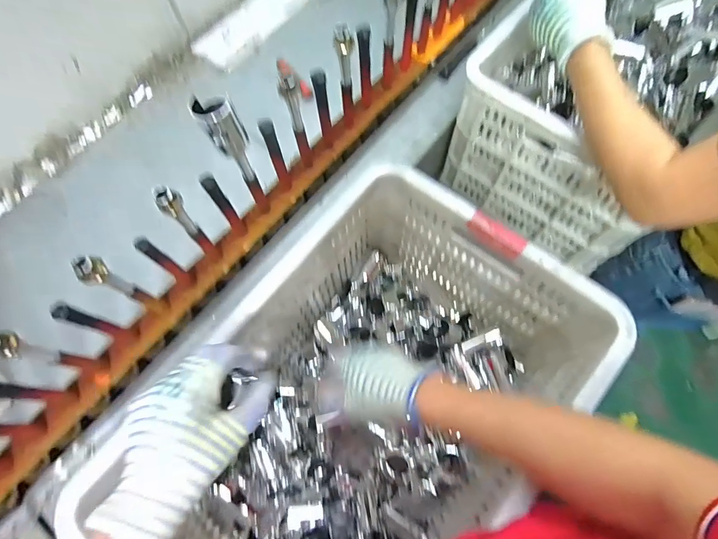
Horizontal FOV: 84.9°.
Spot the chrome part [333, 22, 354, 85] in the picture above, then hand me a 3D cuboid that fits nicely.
[{"bbox_3d":[-0.019,-0.285,0.528,0.024,0.085,0.016,-1,71,0],"label":"chrome part"}]

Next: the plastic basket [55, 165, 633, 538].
[{"bbox_3d":[0.007,0.187,0.515,0.330,0.261,0.517,38,76,12],"label":"plastic basket"}]

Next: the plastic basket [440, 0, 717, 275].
[{"bbox_3d":[0.438,-0.327,0.702,0.337,0.265,0.532,37,76,12],"label":"plastic basket"}]

